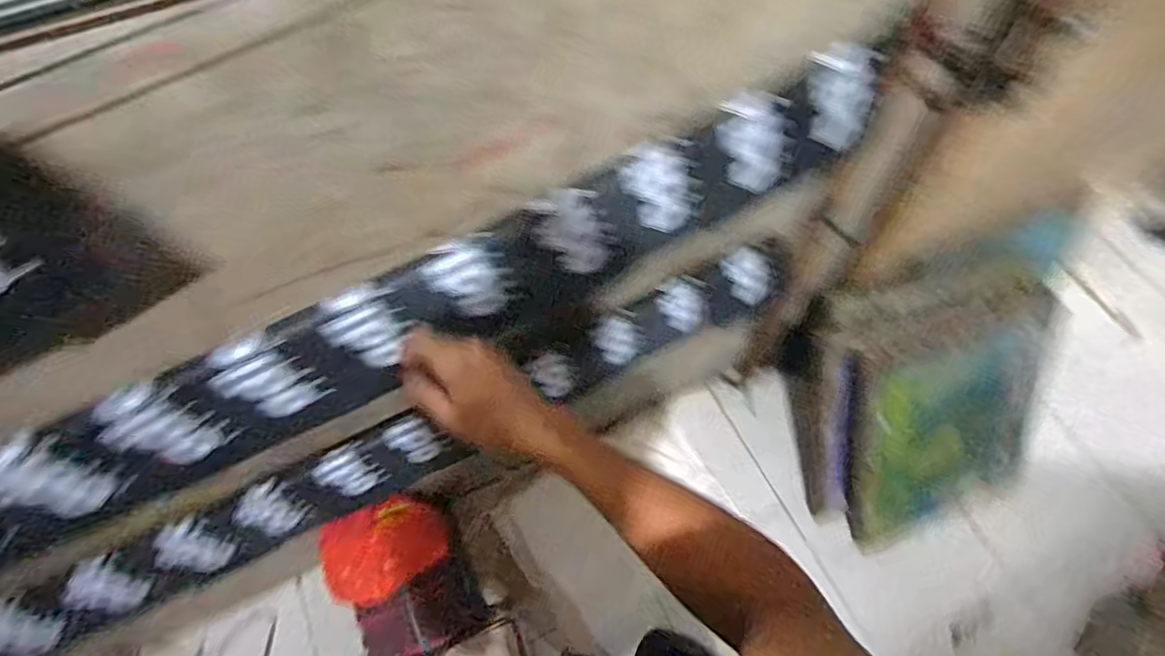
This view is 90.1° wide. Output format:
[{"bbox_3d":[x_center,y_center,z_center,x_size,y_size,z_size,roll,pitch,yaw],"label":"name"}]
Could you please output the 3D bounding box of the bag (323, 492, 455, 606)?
[{"bbox_3d":[-0.423,0.479,1.266,0.244,0.106,0.175,-22,62,-11],"label":"bag"}]

